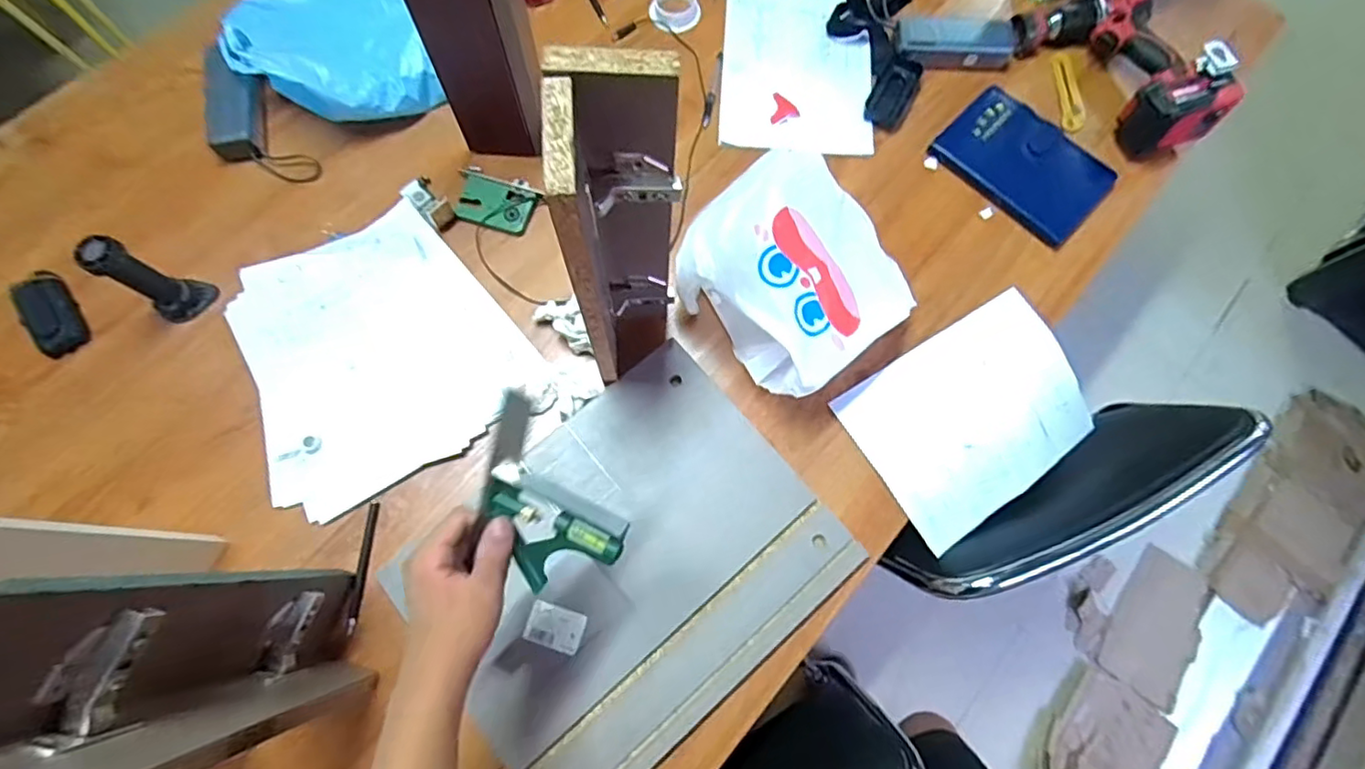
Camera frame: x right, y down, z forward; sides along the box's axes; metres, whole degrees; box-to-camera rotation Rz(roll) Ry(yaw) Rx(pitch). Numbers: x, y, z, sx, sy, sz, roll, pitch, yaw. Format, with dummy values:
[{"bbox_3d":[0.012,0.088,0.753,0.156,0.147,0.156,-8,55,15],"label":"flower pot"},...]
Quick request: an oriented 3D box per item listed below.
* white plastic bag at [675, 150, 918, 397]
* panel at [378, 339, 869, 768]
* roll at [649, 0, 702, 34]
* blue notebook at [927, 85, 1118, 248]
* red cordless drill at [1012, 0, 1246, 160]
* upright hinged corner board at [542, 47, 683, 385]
[{"bbox_3d":[0.130,-0.123,0.693,0.209,0.142,0.227,-41,78,-13],"label":"white plastic bag"},{"bbox_3d":[-0.058,0.190,0.652,0.403,0.030,0.334,-39,77,-12],"label":"panel"},{"bbox_3d":[-0.009,-0.548,0.887,0.073,0.026,0.068,0,73,-1],"label":"roll"},{"bbox_3d":[0.454,-0.295,0.809,0.150,0.019,0.207,-42,78,-13],"label":"blue notebook"},{"bbox_3d":[0.592,-0.440,0.832,0.185,0.097,0.265,-17,74,-6],"label":"red cordless drill"},{"bbox_3d":[-0.046,-0.115,0.555,0.084,0.383,0.120,-3,73,-2],"label":"upright hinged corner board"}]

